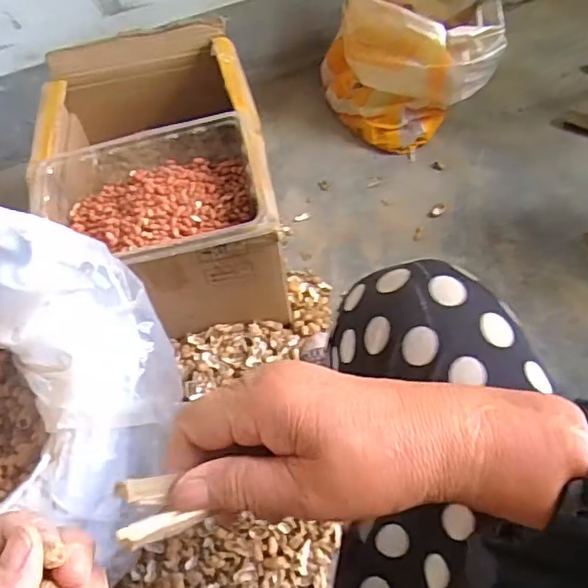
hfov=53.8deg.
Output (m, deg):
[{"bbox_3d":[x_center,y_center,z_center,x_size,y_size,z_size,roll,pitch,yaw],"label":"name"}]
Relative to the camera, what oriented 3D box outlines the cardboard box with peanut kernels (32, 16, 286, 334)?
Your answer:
[{"bbox_3d":[-0.208,-0.172,0.918,0.323,0.246,0.436,-11,54,-3],"label":"cardboard box with peanut kernels"}]

